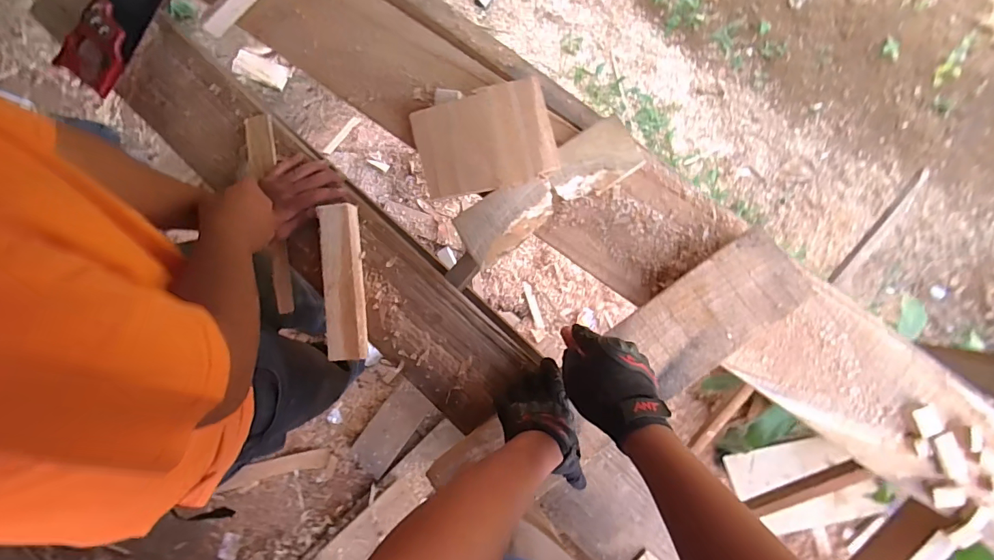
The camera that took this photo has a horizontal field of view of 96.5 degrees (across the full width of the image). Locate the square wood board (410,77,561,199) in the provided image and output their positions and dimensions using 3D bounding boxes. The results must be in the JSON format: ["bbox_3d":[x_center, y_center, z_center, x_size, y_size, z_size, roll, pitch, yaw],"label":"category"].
[{"bbox_3d":[-0.018,-0.206,0.655,0.197,0.019,0.146,-14,83,4],"label":"square wood board"}]

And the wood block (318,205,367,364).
[{"bbox_3d":[-0.233,0.003,0.676,0.050,0.037,0.231,-6,84,5],"label":"wood block"}]

